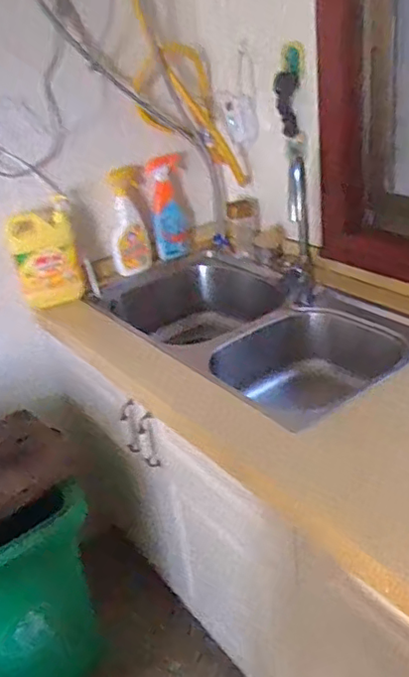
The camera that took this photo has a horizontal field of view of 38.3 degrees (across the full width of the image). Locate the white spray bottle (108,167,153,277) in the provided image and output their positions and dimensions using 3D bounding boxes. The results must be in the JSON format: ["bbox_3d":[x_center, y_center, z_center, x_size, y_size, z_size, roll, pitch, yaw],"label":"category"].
[{"bbox_3d":[-0.199,-0.300,1.529,0.103,0.265,0.062,-11,29,-6],"label":"white spray bottle"}]

